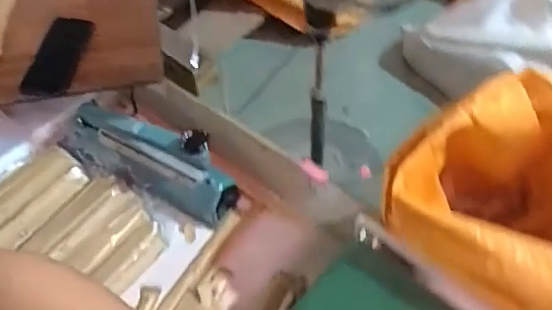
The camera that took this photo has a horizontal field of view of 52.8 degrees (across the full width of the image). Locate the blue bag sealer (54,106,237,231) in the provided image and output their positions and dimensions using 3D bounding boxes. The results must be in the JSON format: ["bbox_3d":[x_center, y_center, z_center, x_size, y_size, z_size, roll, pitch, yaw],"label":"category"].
[{"bbox_3d":[-0.223,-0.006,0.909,0.323,0.160,0.078,22,62,16],"label":"blue bag sealer"}]

